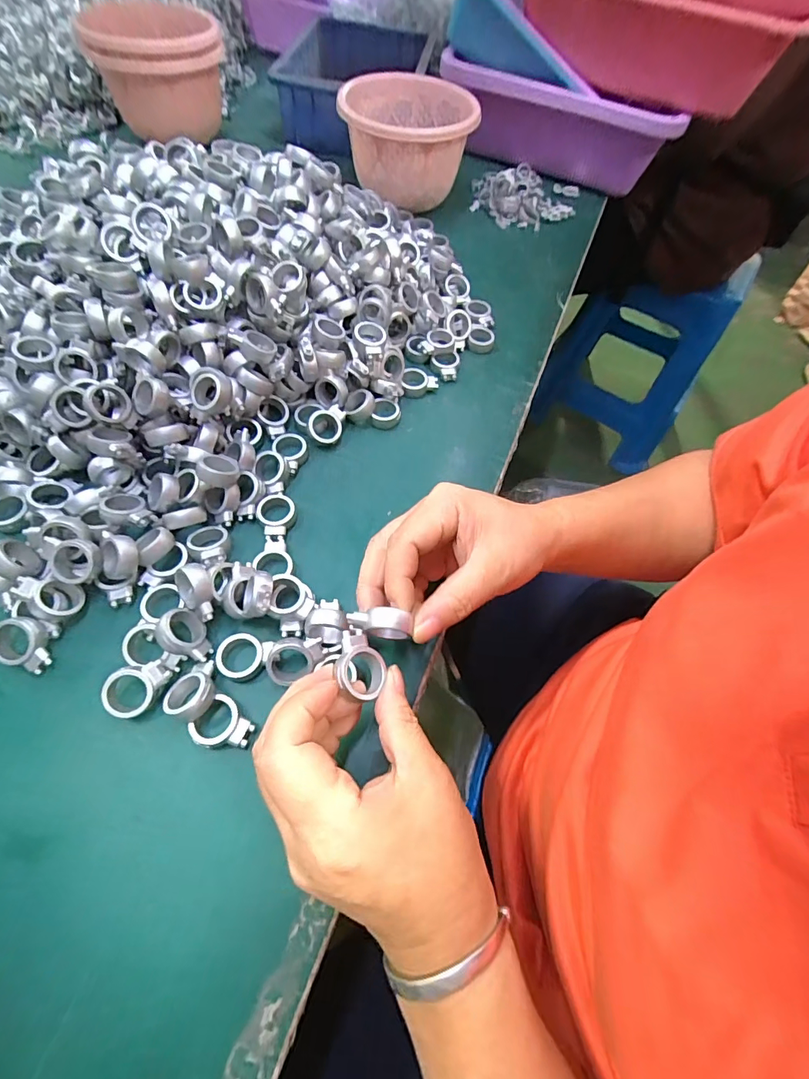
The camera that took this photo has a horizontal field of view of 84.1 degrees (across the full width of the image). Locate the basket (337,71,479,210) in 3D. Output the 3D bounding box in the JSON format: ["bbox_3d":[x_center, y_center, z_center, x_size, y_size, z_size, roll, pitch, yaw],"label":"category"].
[{"bbox_3d":[0.001,-0.423,0.486,0.134,0.088,0.134,6,60,-1],"label":"basket"}]

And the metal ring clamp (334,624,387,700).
[{"bbox_3d":[-0.021,0.060,0.220,0.023,0.009,0.032,6,60,0],"label":"metal ring clamp"}]

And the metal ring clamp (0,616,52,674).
[{"bbox_3d":[-0.216,0.059,0.255,0.031,0.012,0.027,16,83,-7],"label":"metal ring clamp"}]

